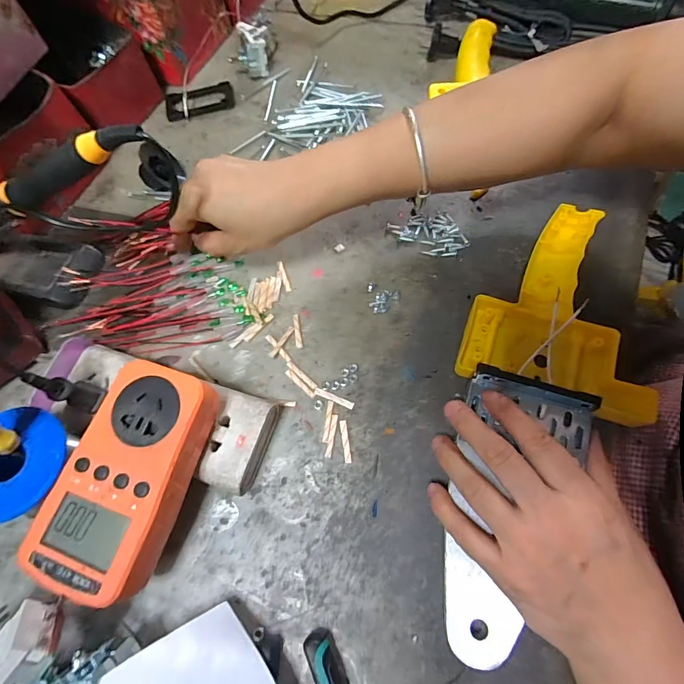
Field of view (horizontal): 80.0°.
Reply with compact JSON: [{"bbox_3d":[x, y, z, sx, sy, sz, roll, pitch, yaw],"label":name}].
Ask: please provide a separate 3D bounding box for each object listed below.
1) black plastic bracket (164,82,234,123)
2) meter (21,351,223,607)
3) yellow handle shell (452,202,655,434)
[{"bbox_3d":[-0.162,-0.276,0.465,0.077,0.005,0.052,-9,65,0],"label":"black plastic bracket"},{"bbox_3d":[-0.126,0.078,0.243,0.068,0.033,0.125,14,67,10],"label":"meter"},{"bbox_3d":[0.168,-0.029,0.305,0.123,0.035,0.148,19,67,12],"label":"yellow handle shell"}]

